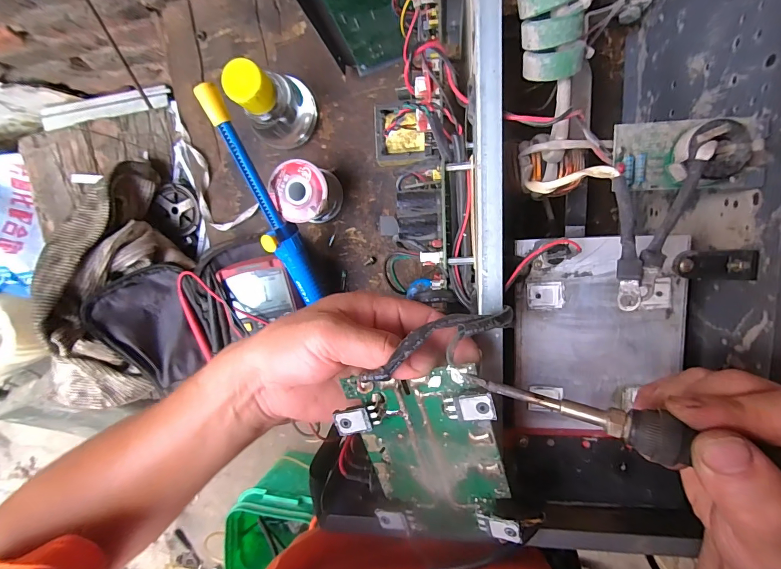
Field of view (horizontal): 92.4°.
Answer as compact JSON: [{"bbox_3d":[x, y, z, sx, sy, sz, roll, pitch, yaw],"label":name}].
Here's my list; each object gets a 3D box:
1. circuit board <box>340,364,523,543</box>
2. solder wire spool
[{"bbox_3d":[0.025,0.110,0.229,0.088,0.015,0.120,-9,108,20],"label":"circuit board"},{"bbox_3d":[-0.091,-0.101,0.415,0.059,0.066,0.062,1,97,7],"label":"solder wire spool"}]

